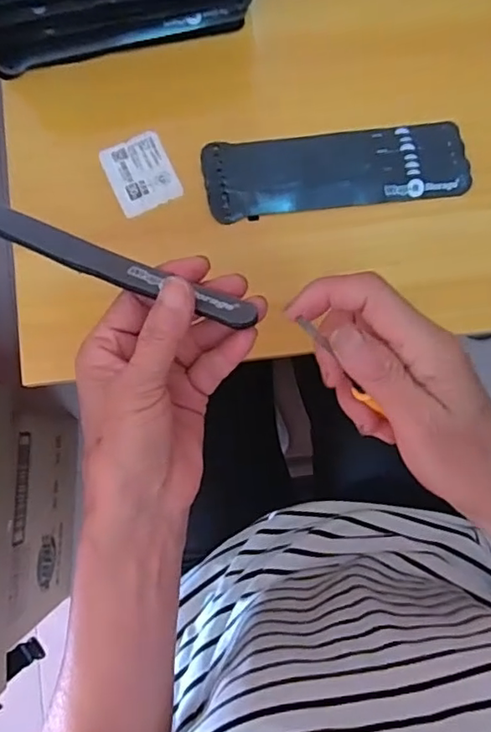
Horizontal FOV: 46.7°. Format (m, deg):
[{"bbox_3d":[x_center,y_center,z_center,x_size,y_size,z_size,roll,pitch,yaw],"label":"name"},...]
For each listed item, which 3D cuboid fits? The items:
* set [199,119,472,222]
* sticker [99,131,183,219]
[{"bbox_3d":[0.070,-0.153,0.440,0.199,0.011,0.064,-8,84,-1],"label":"set"},{"bbox_3d":[-0.082,-0.151,0.443,0.049,0.006,0.059,-25,84,-3],"label":"sticker"}]

